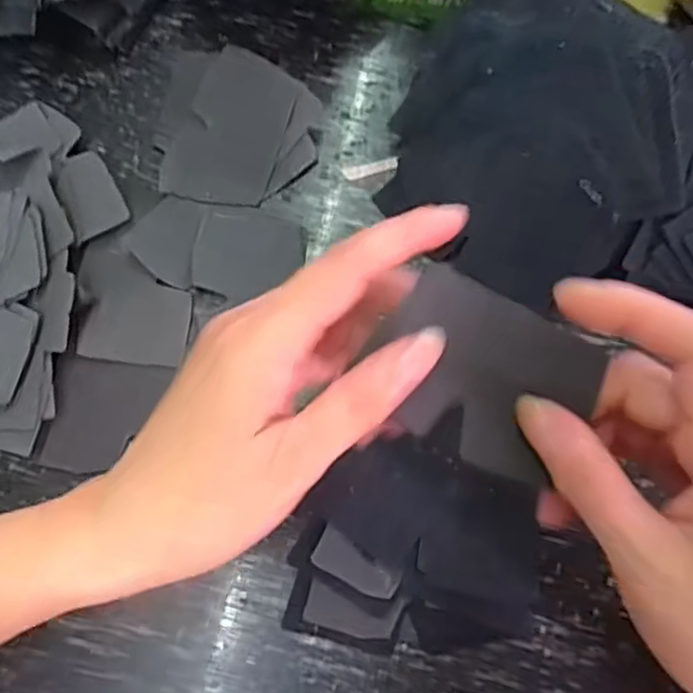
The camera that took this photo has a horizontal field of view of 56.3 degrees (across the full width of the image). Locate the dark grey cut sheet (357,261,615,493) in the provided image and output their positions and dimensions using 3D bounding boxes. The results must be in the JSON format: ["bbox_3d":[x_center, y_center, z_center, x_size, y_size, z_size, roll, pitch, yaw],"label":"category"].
[{"bbox_3d":[0.043,0.010,0.216,0.071,0.006,0.054,28,102,5],"label":"dark grey cut sheet"}]

